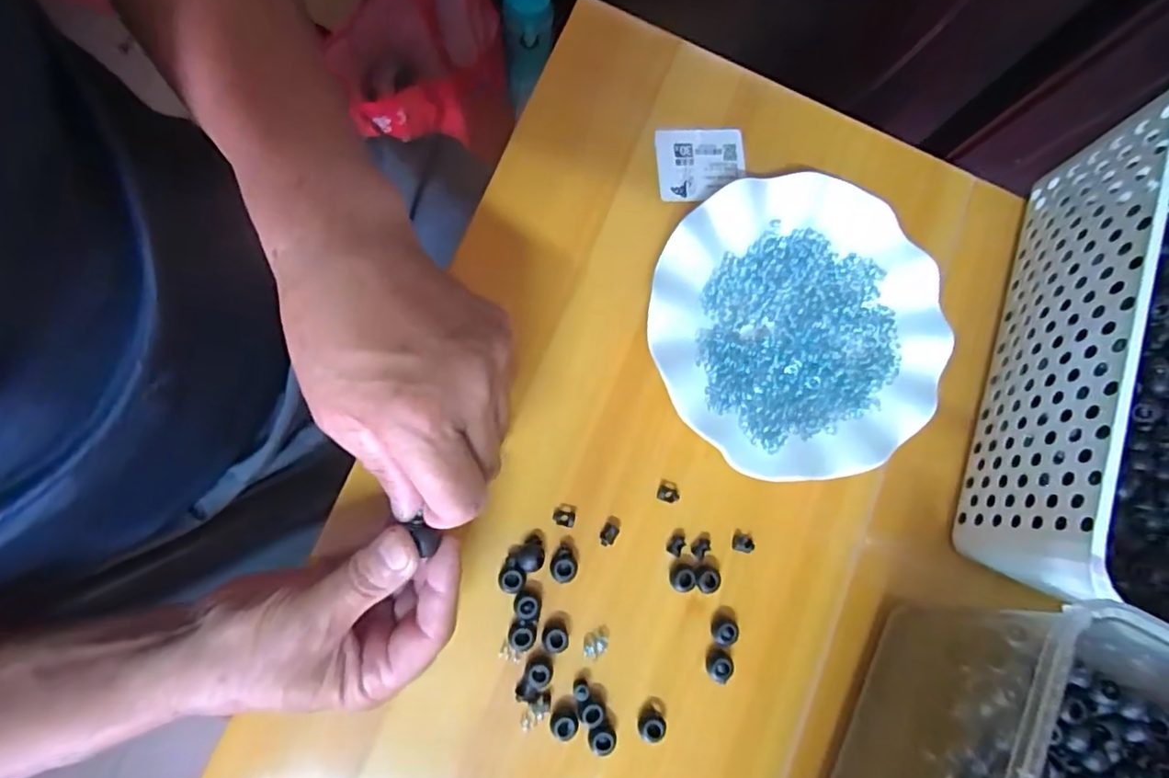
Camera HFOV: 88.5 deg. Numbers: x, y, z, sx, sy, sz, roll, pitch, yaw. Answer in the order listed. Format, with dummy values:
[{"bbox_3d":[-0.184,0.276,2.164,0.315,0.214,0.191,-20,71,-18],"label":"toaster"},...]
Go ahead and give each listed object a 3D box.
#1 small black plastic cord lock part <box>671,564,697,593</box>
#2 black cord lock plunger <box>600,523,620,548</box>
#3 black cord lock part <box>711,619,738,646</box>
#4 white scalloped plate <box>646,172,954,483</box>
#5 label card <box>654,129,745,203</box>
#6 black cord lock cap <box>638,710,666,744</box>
[{"bbox_3d":[0.057,0.110,0.349,0.014,0.010,0.015,1,82,-7],"label":"small black plastic cord lock part"},{"bbox_3d":[0.014,0.086,0.352,0.009,0.006,0.013,29,80,-2],"label":"black cord lock plunger"},{"bbox_3d":[0.082,0.141,0.348,0.015,0.008,0.015,1,82,-7],"label":"black cord lock part"},{"bbox_3d":[0.131,-0.041,0.364,0.180,0.019,0.175,1,82,-7],"label":"white scalloped plate"},{"bbox_3d":[0.078,-0.148,0.400,0.060,0.005,0.048,-3,87,-8],"label":"label card"},{"bbox_3d":[0.038,0.190,0.335,0.015,0.012,0.015,1,82,-7],"label":"black cord lock cap"}]

